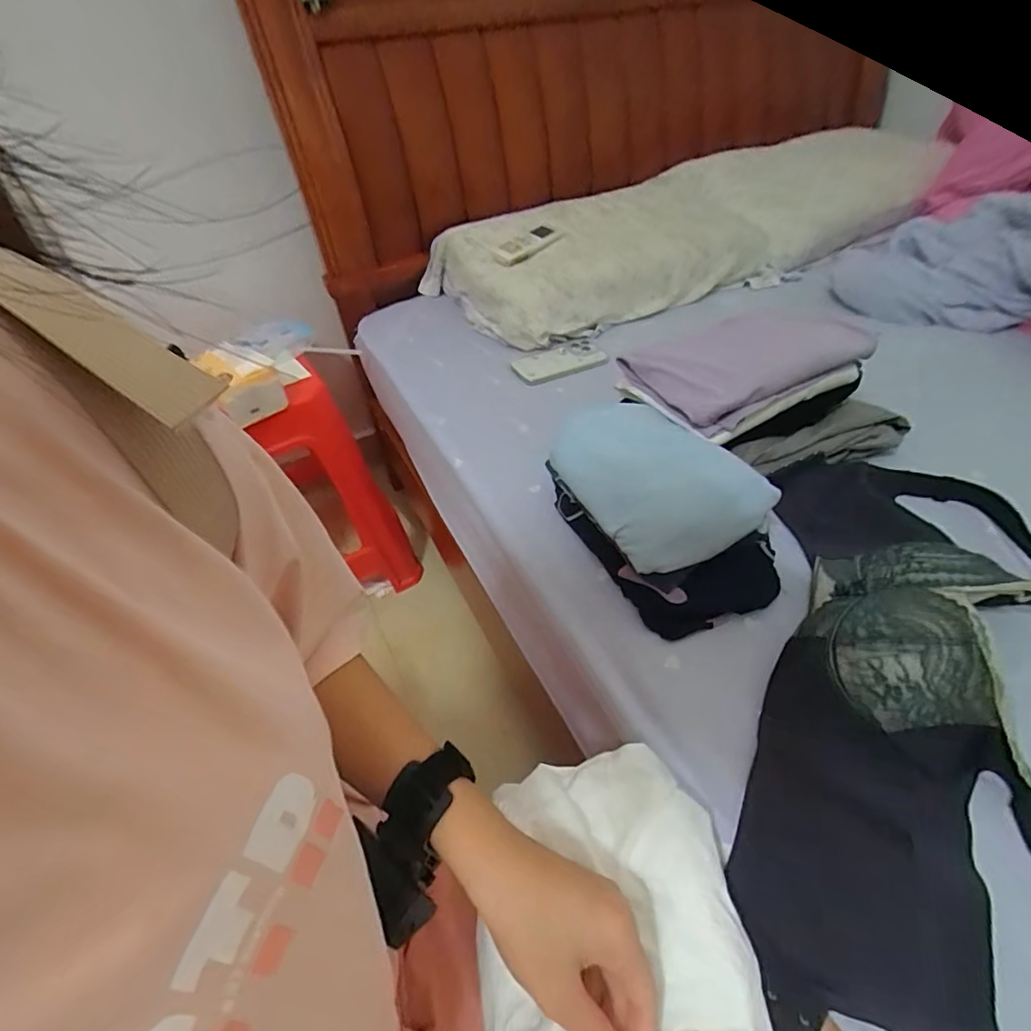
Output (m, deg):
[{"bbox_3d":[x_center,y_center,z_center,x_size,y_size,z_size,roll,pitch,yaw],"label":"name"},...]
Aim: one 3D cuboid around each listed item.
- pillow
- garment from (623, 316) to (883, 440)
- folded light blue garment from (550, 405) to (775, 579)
[{"bbox_3d":[0.288,-0.527,0.984,0.841,0.150,0.378,-22,47,-16],"label":"pillow"},{"bbox_3d":[0.249,-0.179,0.583,0.221,0.054,0.148,-19,46,-14],"label":"garment"},{"bbox_3d":[0.124,-0.045,0.511,0.128,0.055,0.212,-22,47,-17],"label":"folded light blue garment"}]

